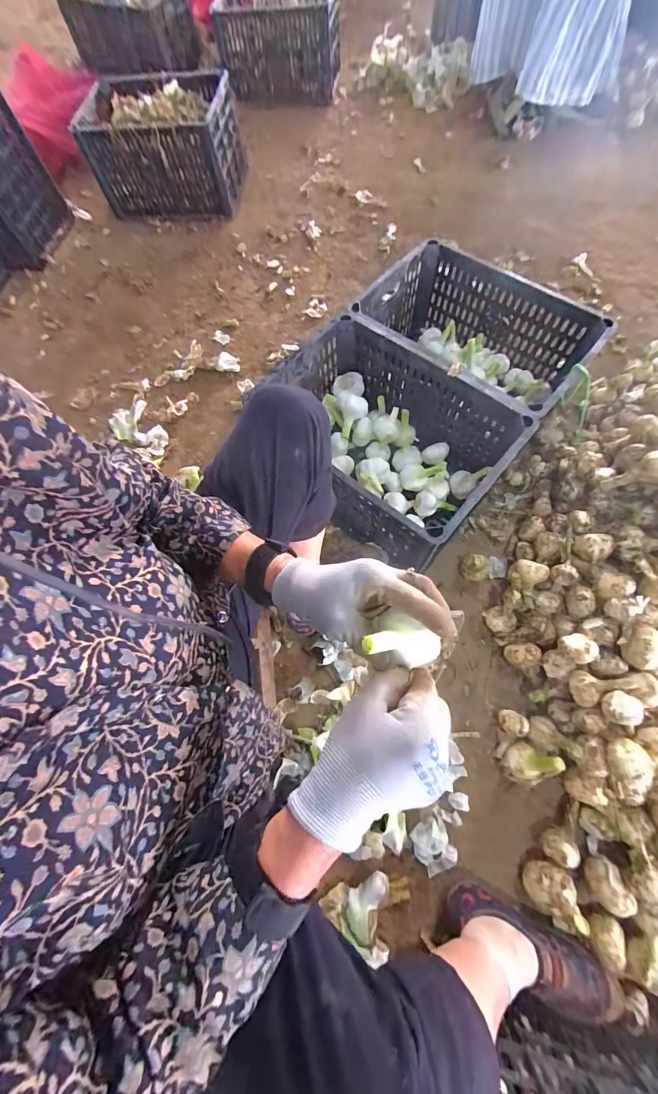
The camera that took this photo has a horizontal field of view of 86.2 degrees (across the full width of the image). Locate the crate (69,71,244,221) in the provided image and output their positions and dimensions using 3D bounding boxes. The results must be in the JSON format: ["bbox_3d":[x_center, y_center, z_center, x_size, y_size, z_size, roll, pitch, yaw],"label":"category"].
[{"bbox_3d":[-0.477,-1.169,1.034,0.421,0.207,0.252,6,70,5],"label":"crate"}]

